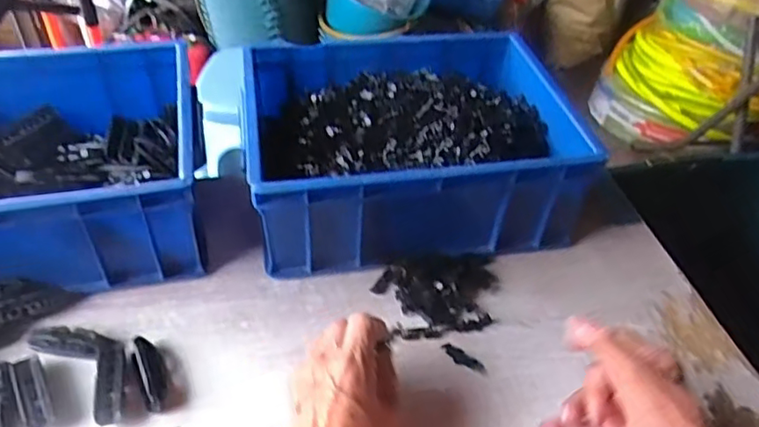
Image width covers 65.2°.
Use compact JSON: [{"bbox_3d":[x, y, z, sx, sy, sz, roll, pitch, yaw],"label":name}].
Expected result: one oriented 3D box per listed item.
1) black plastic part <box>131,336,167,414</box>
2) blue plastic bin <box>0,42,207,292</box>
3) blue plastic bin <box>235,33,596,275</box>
[{"bbox_3d":[-0.193,0.133,0.500,0.023,0.018,0.066,-18,48,-22],"label":"black plastic part"},{"bbox_3d":[-0.355,-0.054,0.596,0.327,0.109,0.270,-8,45,-13],"label":"blue plastic bin"},{"bbox_3d":[0.026,-0.087,0.671,0.339,0.119,0.289,-7,44,-12],"label":"blue plastic bin"}]

